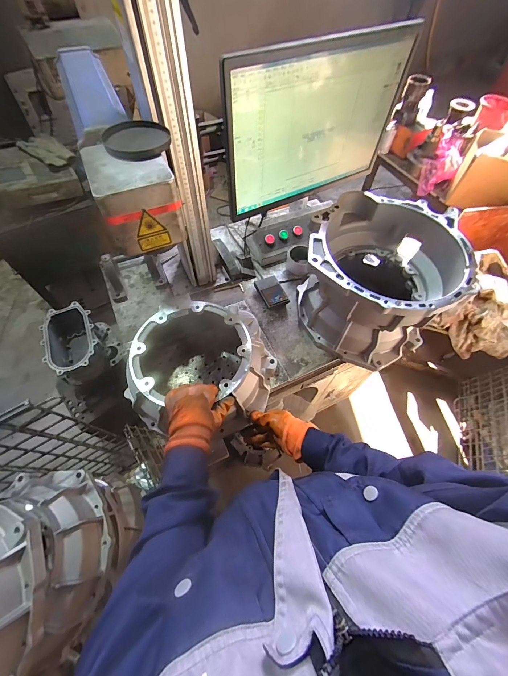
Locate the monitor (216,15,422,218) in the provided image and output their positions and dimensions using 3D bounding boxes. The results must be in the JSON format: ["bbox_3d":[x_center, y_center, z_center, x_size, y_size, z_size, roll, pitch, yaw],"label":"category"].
[{"bbox_3d":[0.136,-0.439,0.598,0.428,0.296,0.028,-25,64,-15],"label":"monitor"}]

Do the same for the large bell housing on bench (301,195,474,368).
[{"bbox_3d":[0.280,-0.136,0.682,0.317,0.245,0.329,1,61,-1],"label":"large bell housing on bench"}]

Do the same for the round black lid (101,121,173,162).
[{"bbox_3d":[-0.159,-0.271,0.383,0.086,0.013,0.075,-18,63,-11],"label":"round black lid"}]

